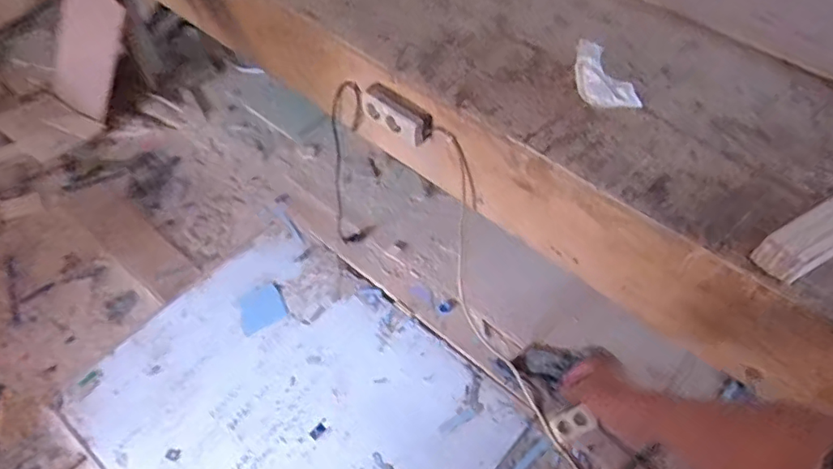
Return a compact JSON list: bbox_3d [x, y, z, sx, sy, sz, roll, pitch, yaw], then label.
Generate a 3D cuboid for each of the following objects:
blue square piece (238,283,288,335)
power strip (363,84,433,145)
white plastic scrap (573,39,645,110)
[{"bbox_3d":[-0.456,0.212,1.619,0.127,0.006,0.131,-26,61,-18],"label":"blue square piece"},{"bbox_3d":[-0.034,-0.221,1.030,0.146,0.068,0.039,32,61,20],"label":"power strip"},{"bbox_3d":[0.316,-0.267,0.948,0.093,0.055,0.155,-26,59,-16],"label":"white plastic scrap"}]

